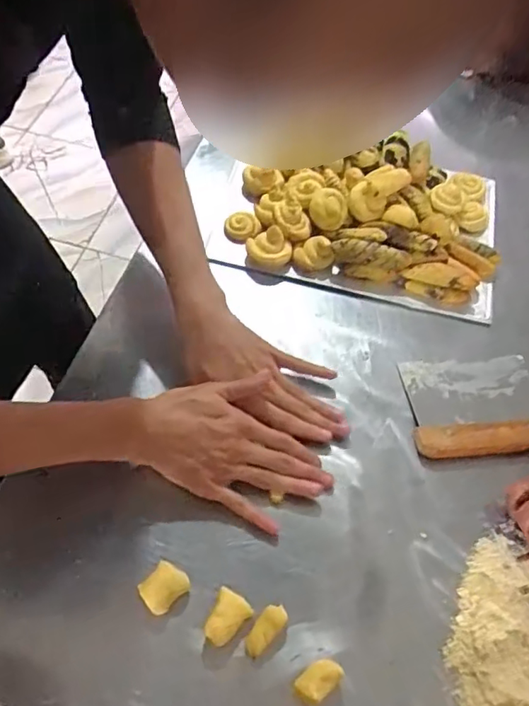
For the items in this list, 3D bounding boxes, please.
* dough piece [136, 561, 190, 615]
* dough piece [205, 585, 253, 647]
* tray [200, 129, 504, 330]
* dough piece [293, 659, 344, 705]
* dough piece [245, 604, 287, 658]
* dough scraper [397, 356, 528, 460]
[{"bbox_3d":[-0.084,0.196,0.463,0.037,0.027,0.029,-37,67,-23],"label":"dough piece"},{"bbox_3d":[-0.033,0.217,0.456,0.031,0.018,0.040,38,63,18],"label":"dough piece"},{"bbox_3d":[0.111,-0.179,0.689,0.366,0.068,0.218,11,58,3],"label":"tray"},{"bbox_3d":[0.043,0.260,0.439,0.037,0.019,0.023,-32,66,-21],"label":"dough piece"},{"bbox_3d":[0.001,0.229,0.456,0.019,0.014,0.044,36,63,17],"label":"dough piece"},{"bbox_3d":[0.223,0.052,0.579,0.144,0.020,0.111,-3,59,-6],"label":"dough scraper"}]

